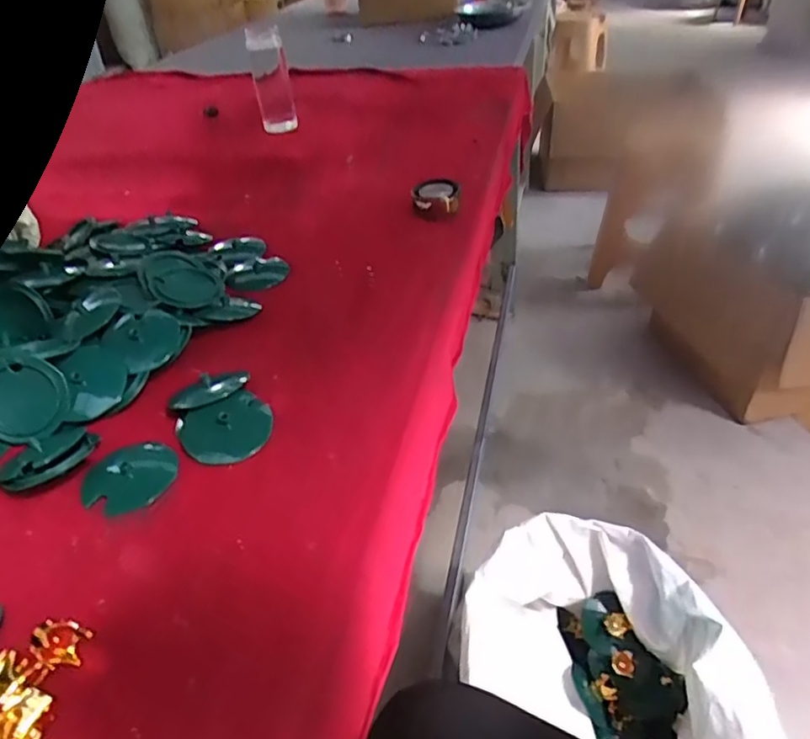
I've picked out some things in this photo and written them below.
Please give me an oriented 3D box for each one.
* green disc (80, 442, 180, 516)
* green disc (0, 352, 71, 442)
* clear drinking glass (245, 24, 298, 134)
[{"bbox_3d":[-0.226,0.088,0.481,0.074,0.008,0.060,-25,43,-23],"label":"green disc"},{"bbox_3d":[-0.341,0.024,0.520,0.075,0.009,0.074,1,86,-10],"label":"green disc"},{"bbox_3d":[-0.260,-0.563,1.149,0.073,0.182,0.070,-12,40,-8],"label":"clear drinking glass"}]

